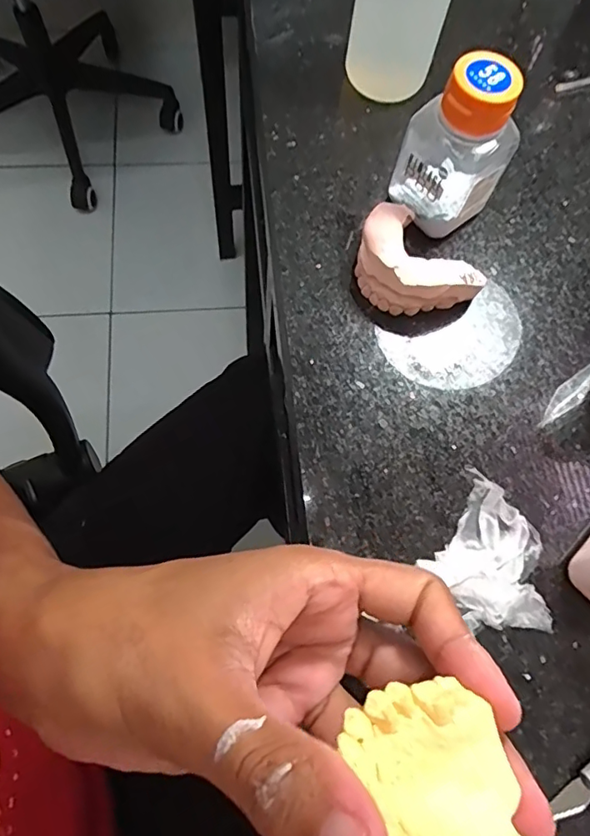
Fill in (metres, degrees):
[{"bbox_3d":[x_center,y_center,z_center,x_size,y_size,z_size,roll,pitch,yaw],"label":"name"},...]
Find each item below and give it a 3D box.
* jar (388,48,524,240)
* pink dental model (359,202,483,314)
[{"bbox_3d":[0.075,-0.124,0.245,0.037,0.073,0.037,-31,75,-14],"label":"jar"},{"bbox_3d":[0.054,-0.072,0.251,0.042,0.024,0.060,-37,77,-15],"label":"pink dental model"}]

